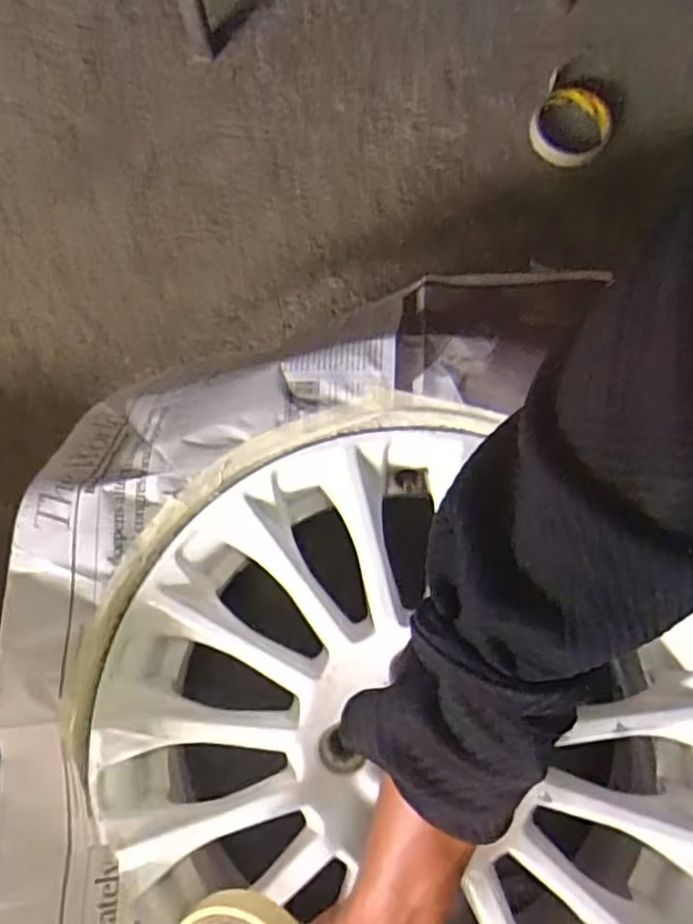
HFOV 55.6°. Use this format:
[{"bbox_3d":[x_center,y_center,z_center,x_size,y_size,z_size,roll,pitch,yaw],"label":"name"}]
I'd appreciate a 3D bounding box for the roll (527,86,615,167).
[{"bbox_3d":[0.247,-0.367,0.723,0.081,0.021,0.089,0,79,0],"label":"roll"}]

